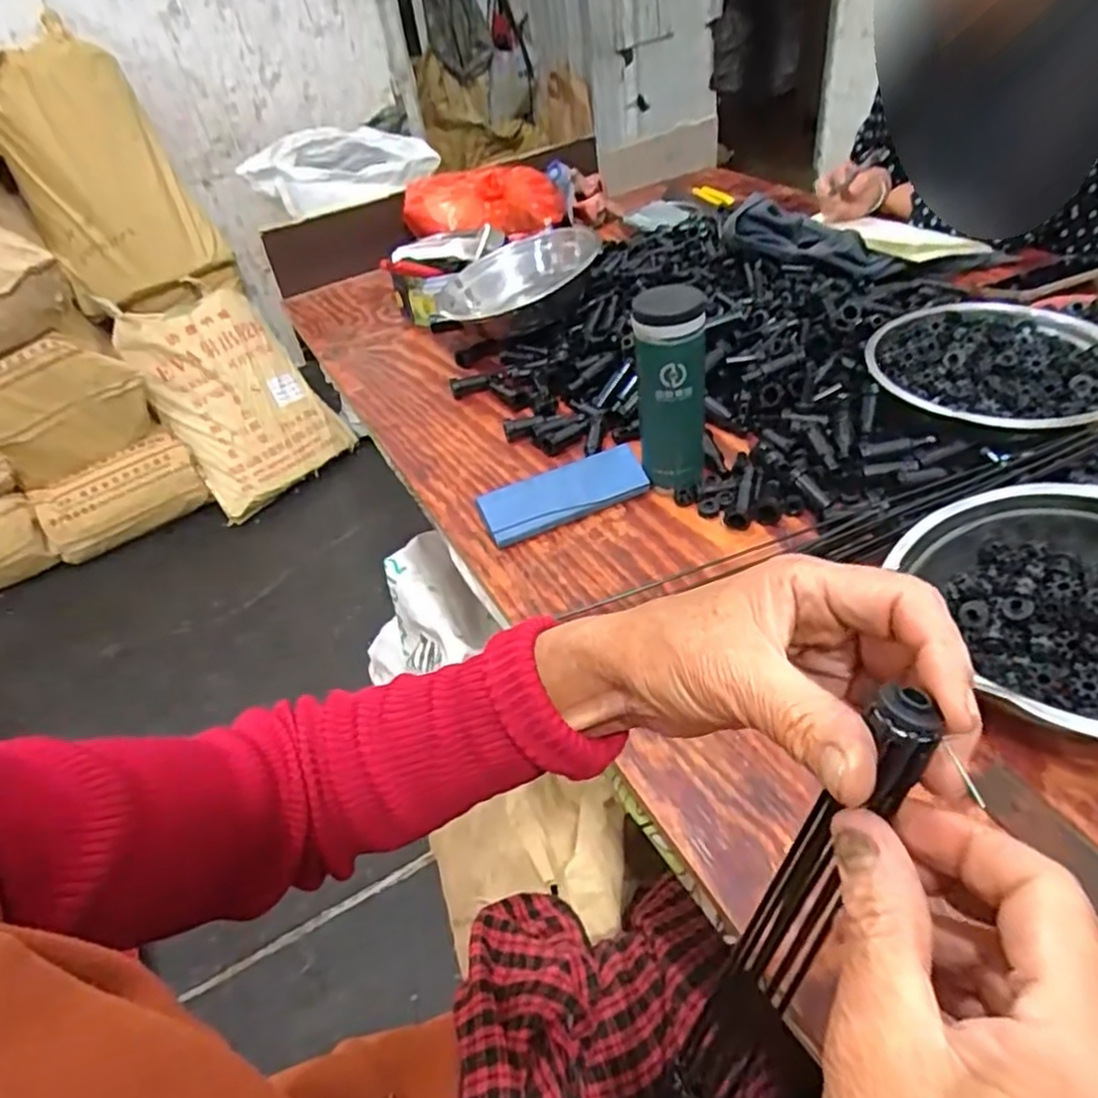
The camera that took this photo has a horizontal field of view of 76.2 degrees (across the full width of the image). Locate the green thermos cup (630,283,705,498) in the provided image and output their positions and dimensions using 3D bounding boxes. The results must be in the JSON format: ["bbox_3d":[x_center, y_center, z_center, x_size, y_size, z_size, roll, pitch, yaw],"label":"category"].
[{"bbox_3d":[0.109,-0.139,0.628,0.060,0.174,0.059,-4,41,3],"label":"green thermos cup"}]

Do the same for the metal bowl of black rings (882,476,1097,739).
[{"bbox_3d":[0.350,0.047,0.456,0.174,0.095,0.189,-4,41,3],"label":"metal bowl of black rings"}]

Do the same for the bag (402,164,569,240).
[{"bbox_3d":[-0.120,-0.592,1.202,0.268,0.083,0.118,7,43,15],"label":"bag"}]

